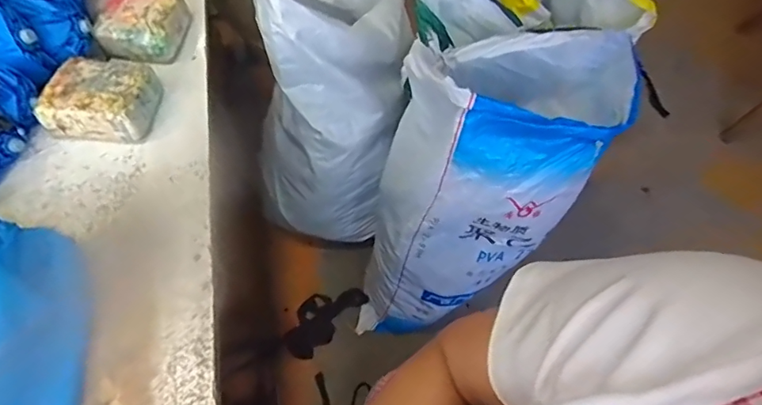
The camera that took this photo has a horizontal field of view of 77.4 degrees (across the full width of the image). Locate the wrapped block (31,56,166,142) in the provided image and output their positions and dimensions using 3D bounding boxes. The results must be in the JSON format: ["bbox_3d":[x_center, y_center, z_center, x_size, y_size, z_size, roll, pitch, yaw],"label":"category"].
[{"bbox_3d":[-0.442,-0.165,0.758,0.158,0.061,0.131,4,63,-1],"label":"wrapped block"}]

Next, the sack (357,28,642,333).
[{"bbox_3d":[0.178,-0.007,1.094,0.391,0.761,0.536,27,65,13],"label":"sack"}]

